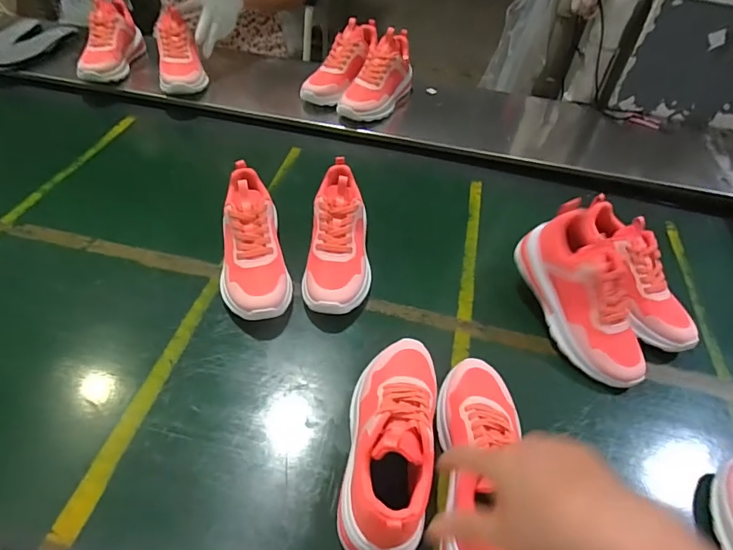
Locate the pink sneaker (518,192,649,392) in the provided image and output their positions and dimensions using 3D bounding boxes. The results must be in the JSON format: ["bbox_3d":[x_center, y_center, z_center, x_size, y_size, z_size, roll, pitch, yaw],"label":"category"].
[{"bbox_3d":[0.291,0.029,0.606,0.094,0.095,0.230,-16,79,-16],"label":"pink sneaker"}]

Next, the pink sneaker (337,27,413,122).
[{"bbox_3d":[0.027,-0.396,0.912,0.077,0.109,0.193,24,51,19],"label":"pink sneaker"}]

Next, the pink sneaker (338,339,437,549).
[{"bbox_3d":[0.024,0.159,0.470,0.088,0.109,0.229,8,37,3],"label":"pink sneaker"}]

